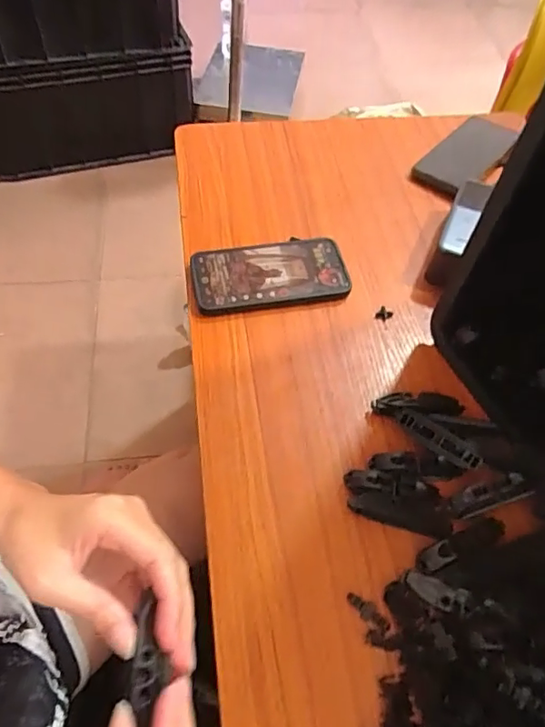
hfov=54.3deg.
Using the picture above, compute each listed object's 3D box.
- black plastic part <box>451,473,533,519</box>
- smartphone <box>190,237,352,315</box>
[{"bbox_3d":[0.174,0.106,0.424,0.063,0.016,0.018,-22,58,6],"label":"black plastic part"},{"bbox_3d":[-0.003,-0.092,0.559,0.158,0.015,0.081,-8,57,-8],"label":"smartphone"}]

